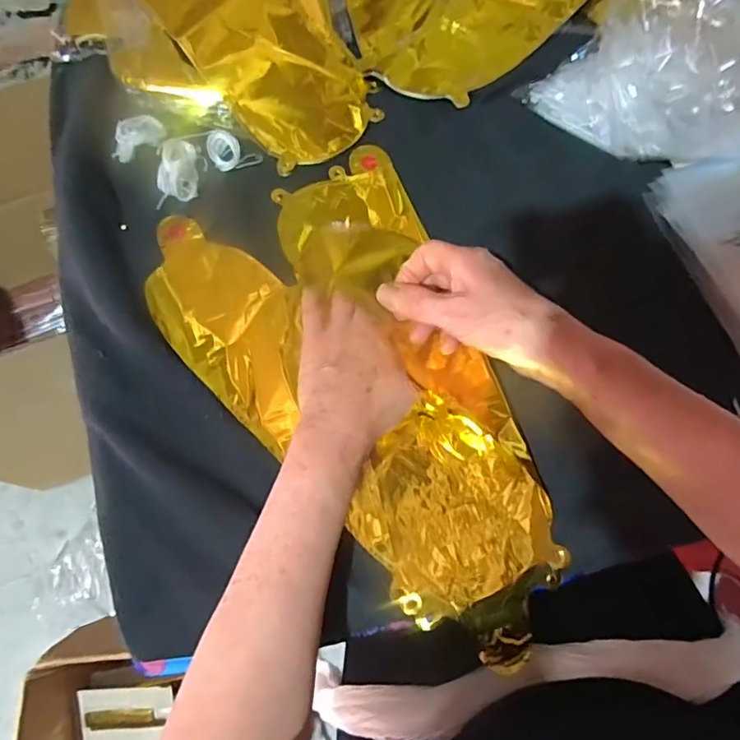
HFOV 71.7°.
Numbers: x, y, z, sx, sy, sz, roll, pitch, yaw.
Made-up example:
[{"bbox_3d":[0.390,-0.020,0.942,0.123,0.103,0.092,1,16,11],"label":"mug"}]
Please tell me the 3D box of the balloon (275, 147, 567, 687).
[{"bbox_3d":[0.027,0.003,0.411,0.140,0.034,0.432,-17,71,-3],"label":"balloon"}]

